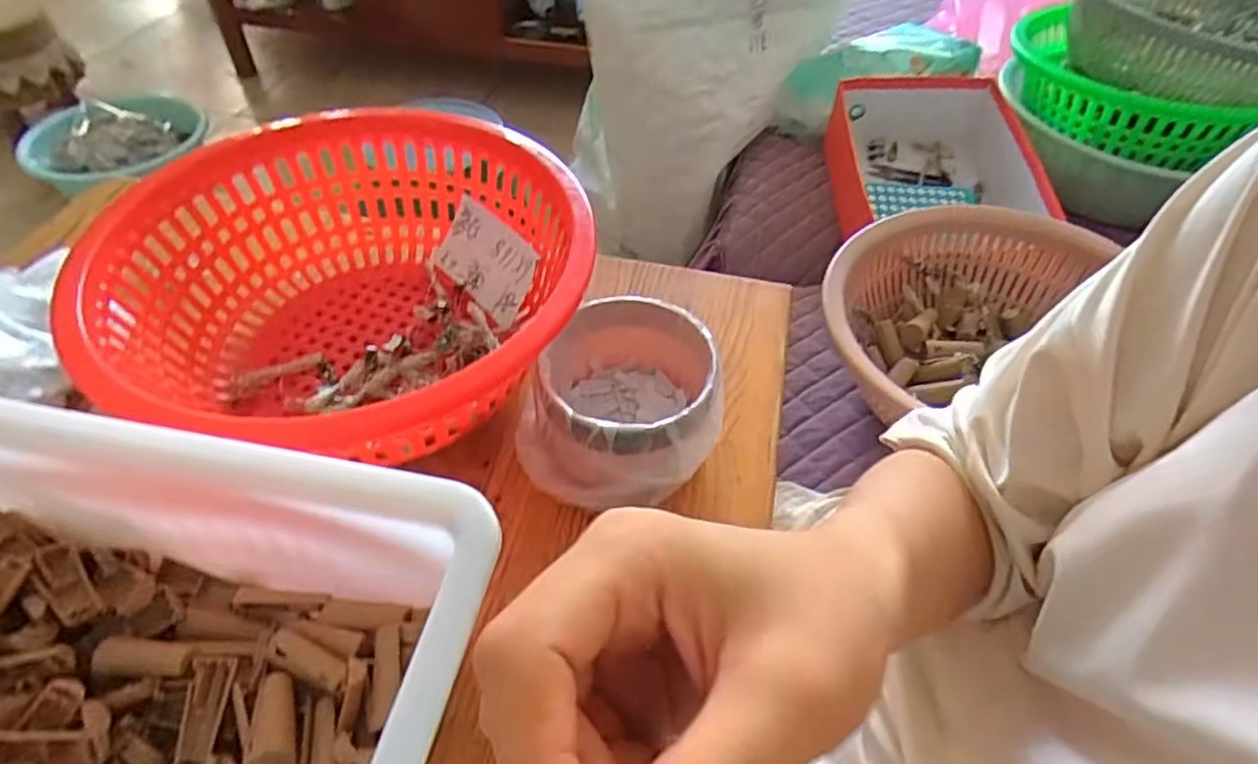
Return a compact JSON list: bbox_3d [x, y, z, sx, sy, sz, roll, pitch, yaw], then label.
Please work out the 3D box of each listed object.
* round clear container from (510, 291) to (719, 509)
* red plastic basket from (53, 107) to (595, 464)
[{"bbox_3d":[-0.009,0.013,0.455,0.126,0.080,0.121,1,47,-2],"label":"round clear container"},{"bbox_3d":[-0.190,-0.059,0.487,0.304,0.122,0.310,1,47,-2],"label":"red plastic basket"}]

